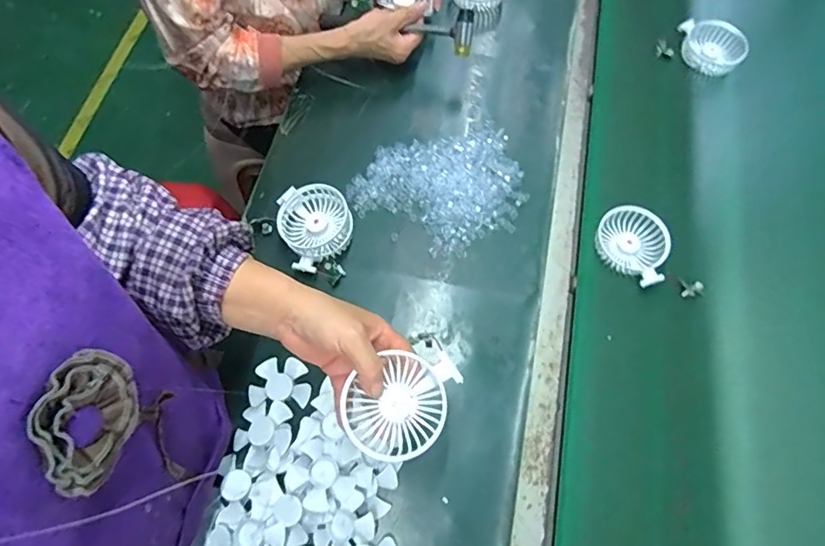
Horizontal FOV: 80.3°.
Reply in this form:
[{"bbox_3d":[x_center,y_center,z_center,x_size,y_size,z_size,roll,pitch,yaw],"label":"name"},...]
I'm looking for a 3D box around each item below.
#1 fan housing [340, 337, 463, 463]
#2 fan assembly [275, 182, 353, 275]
[{"bbox_3d":[-0.007,0.112,0.424,0.102,0.036,0.079,-37,74,-14],"label":"fan housing"},{"bbox_3d":[-0.122,-0.056,0.628,0.085,0.041,0.102,-9,69,-5],"label":"fan assembly"}]

